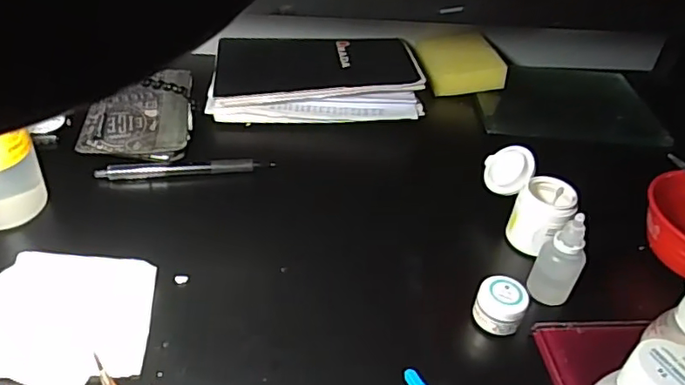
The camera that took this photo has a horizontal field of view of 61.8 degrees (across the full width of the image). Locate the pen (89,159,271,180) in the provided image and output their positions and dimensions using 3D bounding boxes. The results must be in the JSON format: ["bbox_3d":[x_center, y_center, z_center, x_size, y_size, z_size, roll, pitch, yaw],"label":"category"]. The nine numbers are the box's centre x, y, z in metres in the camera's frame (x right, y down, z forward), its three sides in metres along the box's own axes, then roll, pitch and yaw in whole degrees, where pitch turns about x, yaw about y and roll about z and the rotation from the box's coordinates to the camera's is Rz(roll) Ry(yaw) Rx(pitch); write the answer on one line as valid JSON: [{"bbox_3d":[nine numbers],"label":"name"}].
[{"bbox_3d":[-0.134,-0.021,0.496,0.146,0.014,0.013,-3,41,-12],"label":"pen"}]

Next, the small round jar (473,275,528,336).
[{"bbox_3d":[0.108,0.078,0.396,0.033,0.029,0.031,5,40,-4],"label":"small round jar"}]

